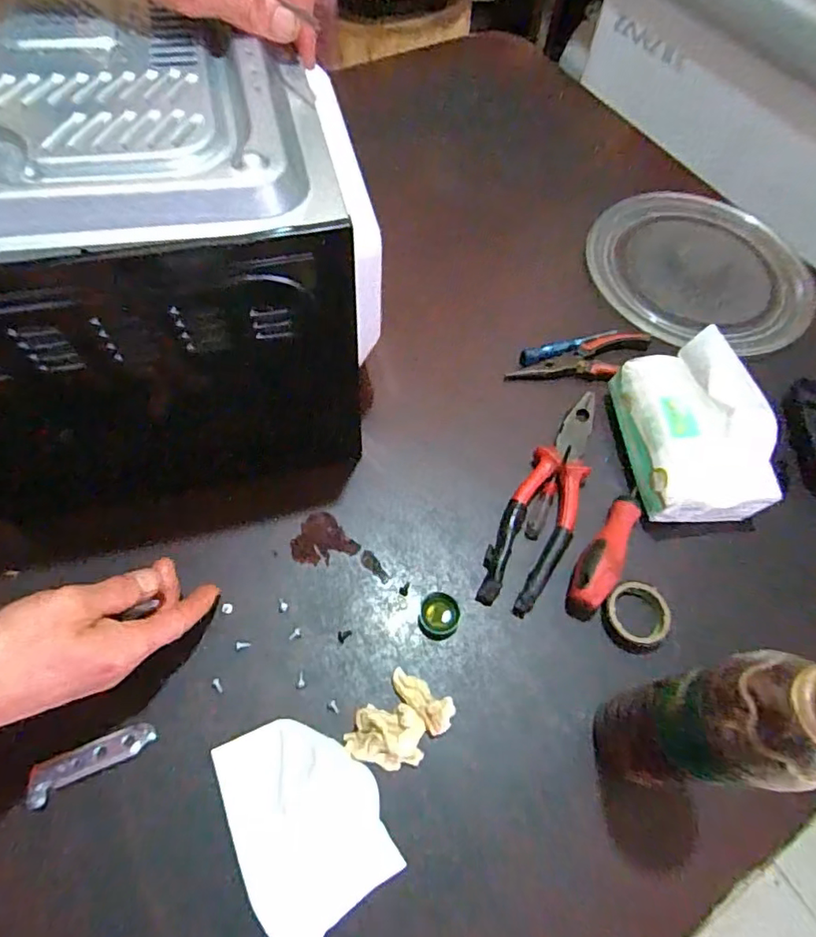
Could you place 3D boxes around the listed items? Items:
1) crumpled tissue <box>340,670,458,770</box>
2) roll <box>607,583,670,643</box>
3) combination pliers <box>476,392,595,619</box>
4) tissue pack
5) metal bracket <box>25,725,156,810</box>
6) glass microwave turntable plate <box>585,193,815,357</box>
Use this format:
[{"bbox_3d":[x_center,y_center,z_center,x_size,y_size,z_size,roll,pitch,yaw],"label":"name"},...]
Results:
[{"bbox_3d":[-0.007,0.178,0.384,0.051,0.027,0.068,40,67,19],"label":"crumpled tissue"},{"bbox_3d":[0.179,0.114,0.434,0.045,0.017,0.047,1,61,-2],"label":"roll"},{"bbox_3d":[0.121,0.025,0.474,0.053,0.027,0.206,25,63,11],"label":"combination pliers"},{"bbox_3d":[0.241,-0.034,0.472,0.098,0.092,0.145,-5,61,-5],"label":"tissue pack"},{"bbox_3d":[-0.210,0.196,0.369,0.078,0.007,0.024,-20,63,-13],"label":"metal bracket"},{"bbox_3d":[0.337,-0.234,0.636,0.256,0.024,0.242,1,61,-2],"label":"glass microwave turntable plate"}]

